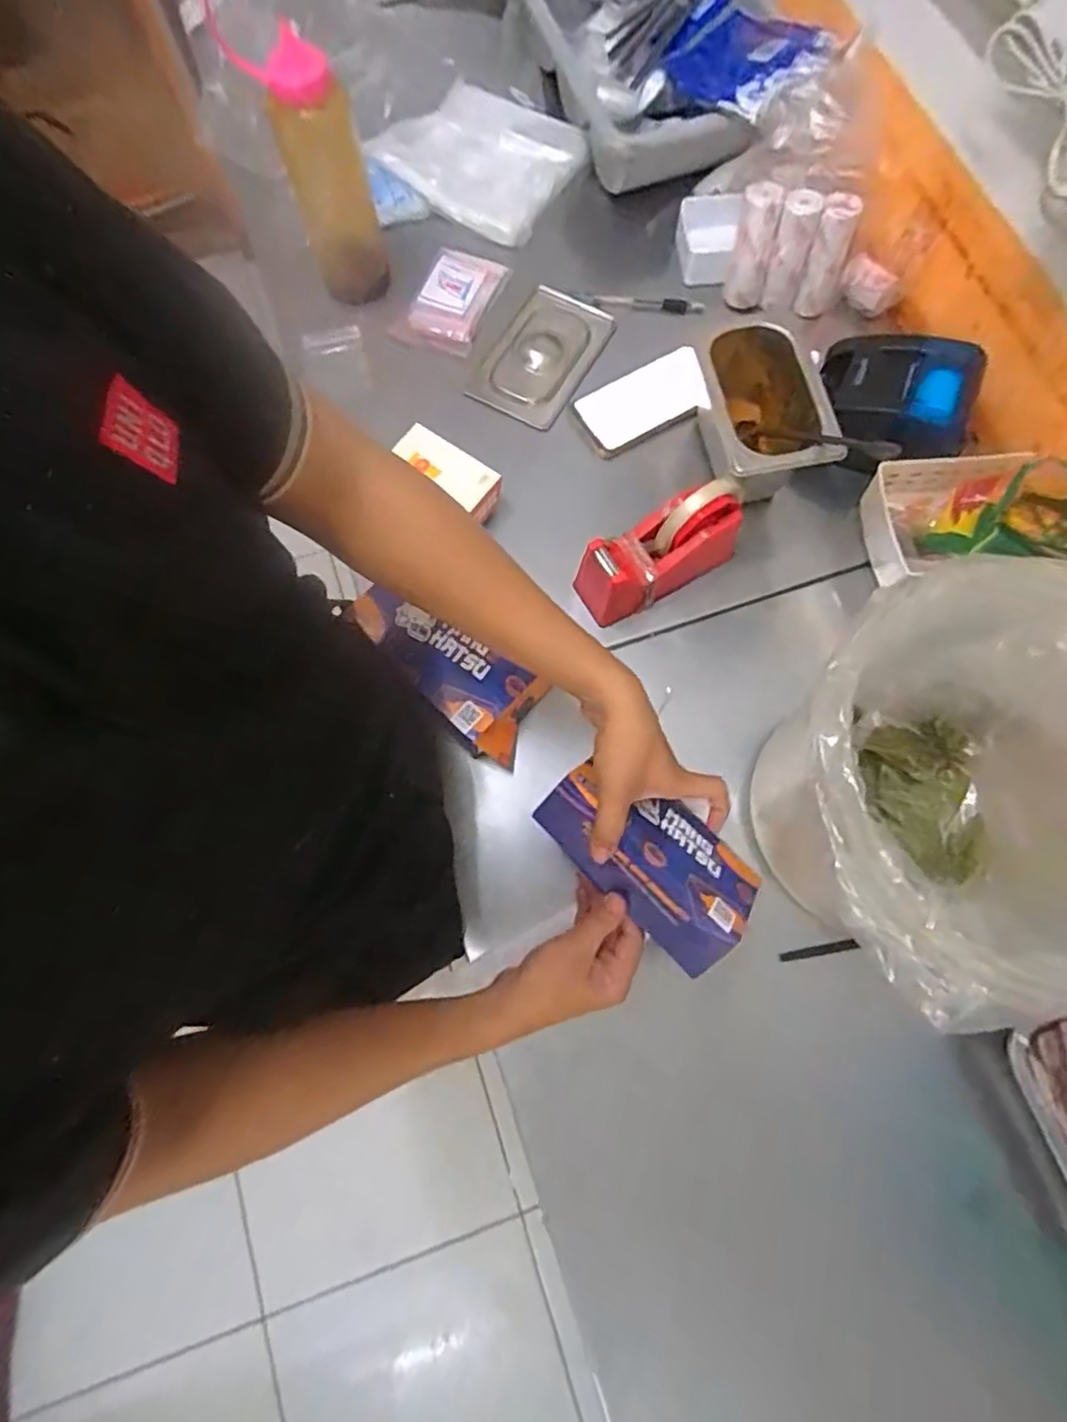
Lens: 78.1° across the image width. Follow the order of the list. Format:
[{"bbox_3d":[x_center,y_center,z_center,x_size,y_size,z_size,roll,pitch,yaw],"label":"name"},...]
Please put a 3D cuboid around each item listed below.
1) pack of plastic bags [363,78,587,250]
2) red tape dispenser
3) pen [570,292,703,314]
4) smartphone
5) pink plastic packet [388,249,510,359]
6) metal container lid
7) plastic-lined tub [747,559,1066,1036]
[{"bbox_3d":[-0.065,-0.719,0.852,0.240,0.030,0.207,34,77,9],"label":"pack of plastic bags"},{"bbox_3d":[0.121,-0.156,0.649,0.172,0.091,0.065,-29,76,-8],"label":"red tape dispenser"},{"bbox_3d":[0.128,-0.497,0.801,0.156,0.015,0.015,7,74,2],"label":"pen"},{"bbox_3d":[0.123,-0.347,0.743,0.143,0.008,0.077,-25,95,5],"label":"smartphone"},{"bbox_3d":[-0.099,-0.495,0.791,0.093,0.009,0.154,20,75,6],"label":"pink plastic packet"},{"bbox_3d":[0.012,-0.420,0.771,0.113,0.008,0.183,28,76,8],"label":"metal container lid"},{"bbox_3d":[0.288,0.068,0.491,0.259,0.237,0.230,-36,77,-10],"label":"plastic-lined tub"}]

